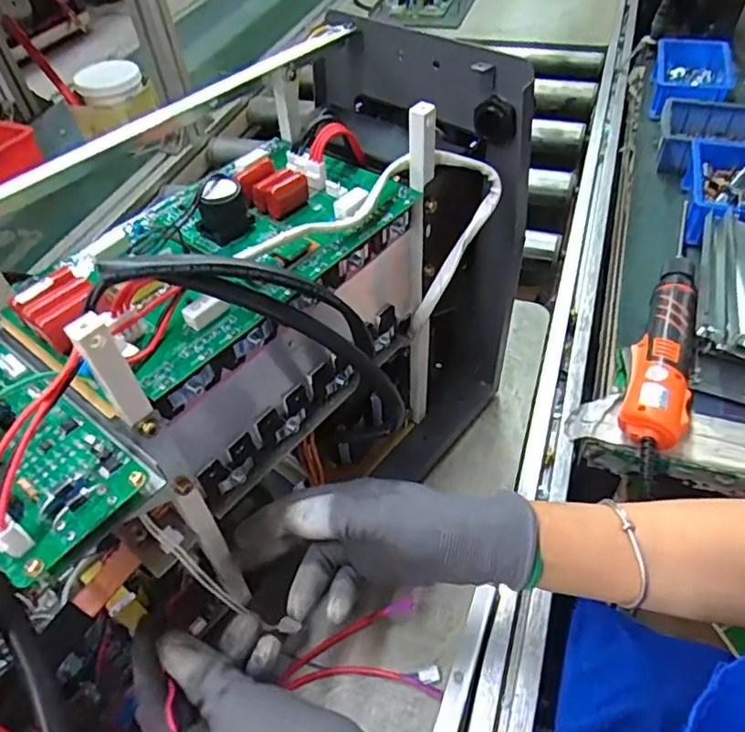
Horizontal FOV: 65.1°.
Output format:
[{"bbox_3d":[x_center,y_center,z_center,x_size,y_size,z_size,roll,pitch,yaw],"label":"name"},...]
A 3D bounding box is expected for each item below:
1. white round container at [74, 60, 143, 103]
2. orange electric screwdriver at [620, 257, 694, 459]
[{"bbox_3d":[-0.414,-0.445,0.908,0.097,0.036,0.097,-2,49,3],"label":"white round container"},{"bbox_3d":[0.264,-0.019,0.530,0.048,0.041,0.222,16,52,17],"label":"orange electric screwdriver"}]

